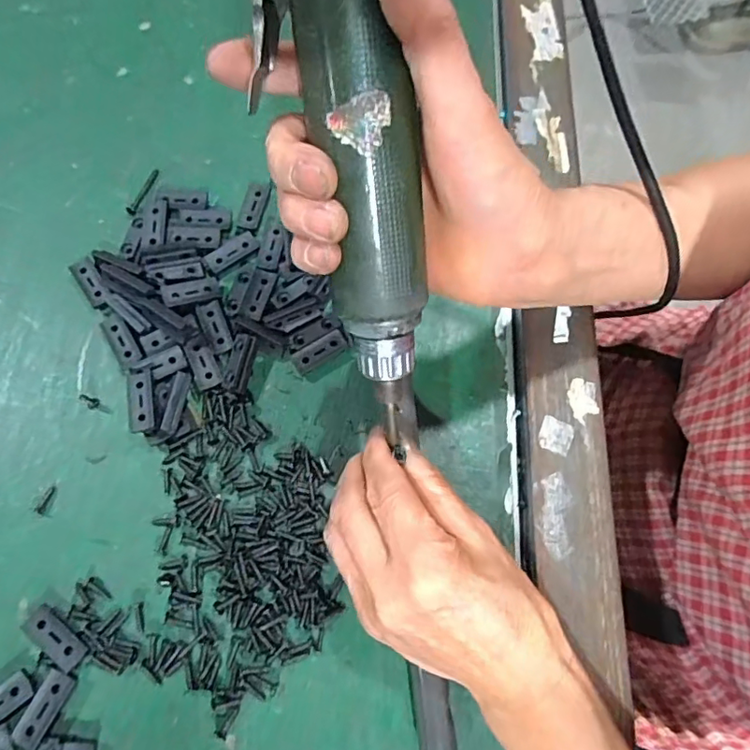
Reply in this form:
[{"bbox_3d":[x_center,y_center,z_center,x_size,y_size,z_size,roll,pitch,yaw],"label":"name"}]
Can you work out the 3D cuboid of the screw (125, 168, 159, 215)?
[{"bbox_3d":[-0.158,-0.126,0.366,0.008,0.004,0.040,16,71,3],"label":"screw"}]

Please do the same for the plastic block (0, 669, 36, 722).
[{"bbox_3d":[-0.185,0.162,0.265,0.032,0.005,0.015,-38,76,-14],"label":"plastic block"}]

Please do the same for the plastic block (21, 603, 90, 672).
[{"bbox_3d":[-0.164,0.135,0.277,0.035,0.005,0.015,38,73,11],"label":"plastic block"}]

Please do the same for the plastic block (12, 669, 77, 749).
[{"bbox_3d":[-0.163,0.164,0.264,0.014,0.004,0.034,24,71,6],"label":"plastic block"}]

